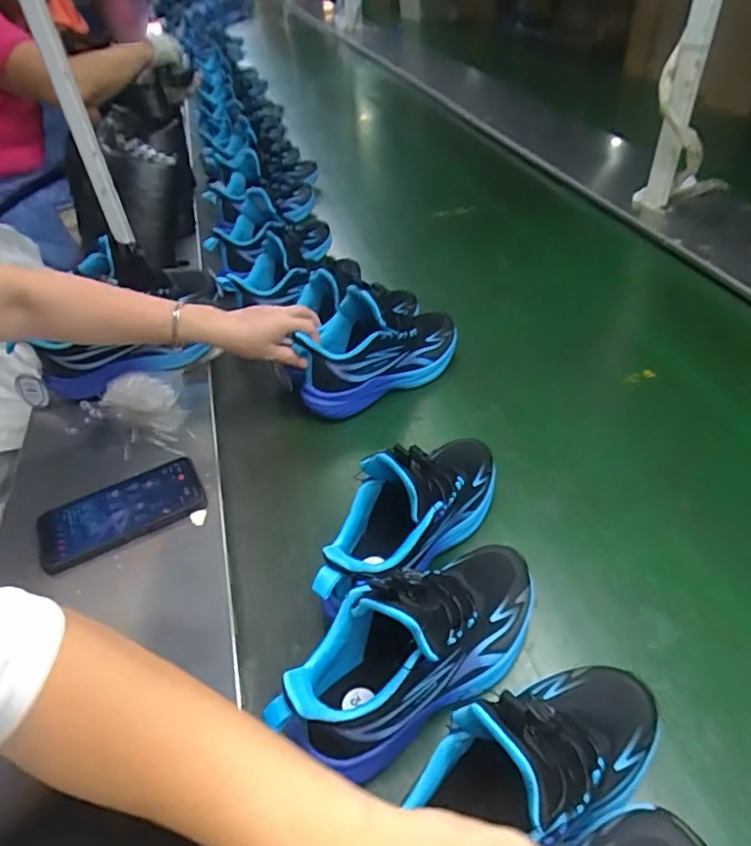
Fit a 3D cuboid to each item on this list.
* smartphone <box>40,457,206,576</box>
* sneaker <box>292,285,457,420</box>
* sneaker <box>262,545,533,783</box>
[{"bbox_3d":[-0.265,0.093,0.585,0.164,0.012,0.076,-23,48,-16],"label":"smartphone"},{"bbox_3d":[0.004,-0.102,0.707,0.230,0.131,0.093,-26,47,-20],"label":"sneaker"},{"bbox_3d":[0.040,0.153,0.425,0.238,0.116,0.083,-18,43,-32],"label":"sneaker"}]

